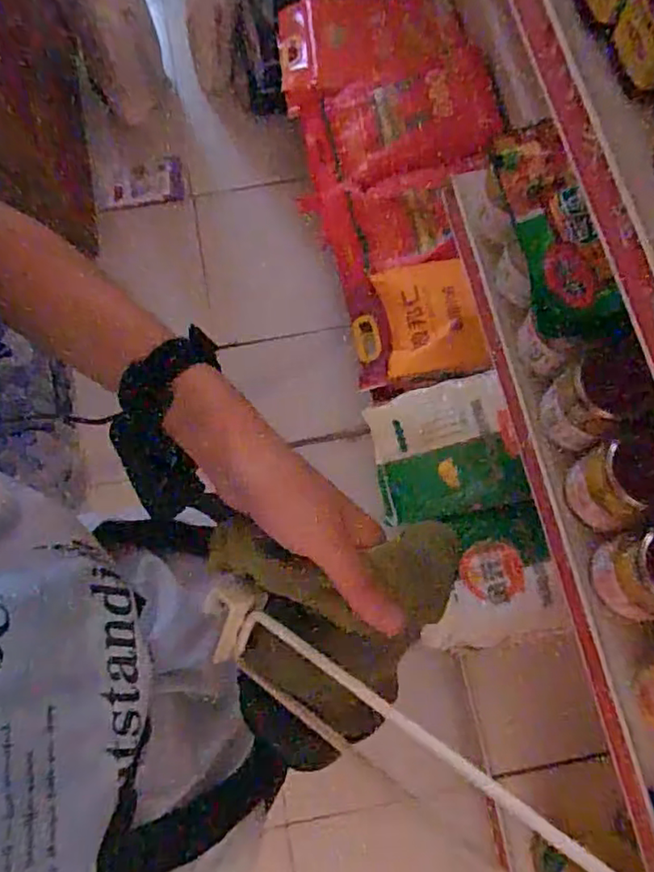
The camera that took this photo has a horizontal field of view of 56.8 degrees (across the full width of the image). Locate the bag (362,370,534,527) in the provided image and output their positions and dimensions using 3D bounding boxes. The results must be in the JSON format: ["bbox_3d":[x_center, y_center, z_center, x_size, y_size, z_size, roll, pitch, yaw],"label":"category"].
[{"bbox_3d":[0.222,0.027,1.171,0.278,0.061,0.258,-15,85,19],"label":"bag"}]

